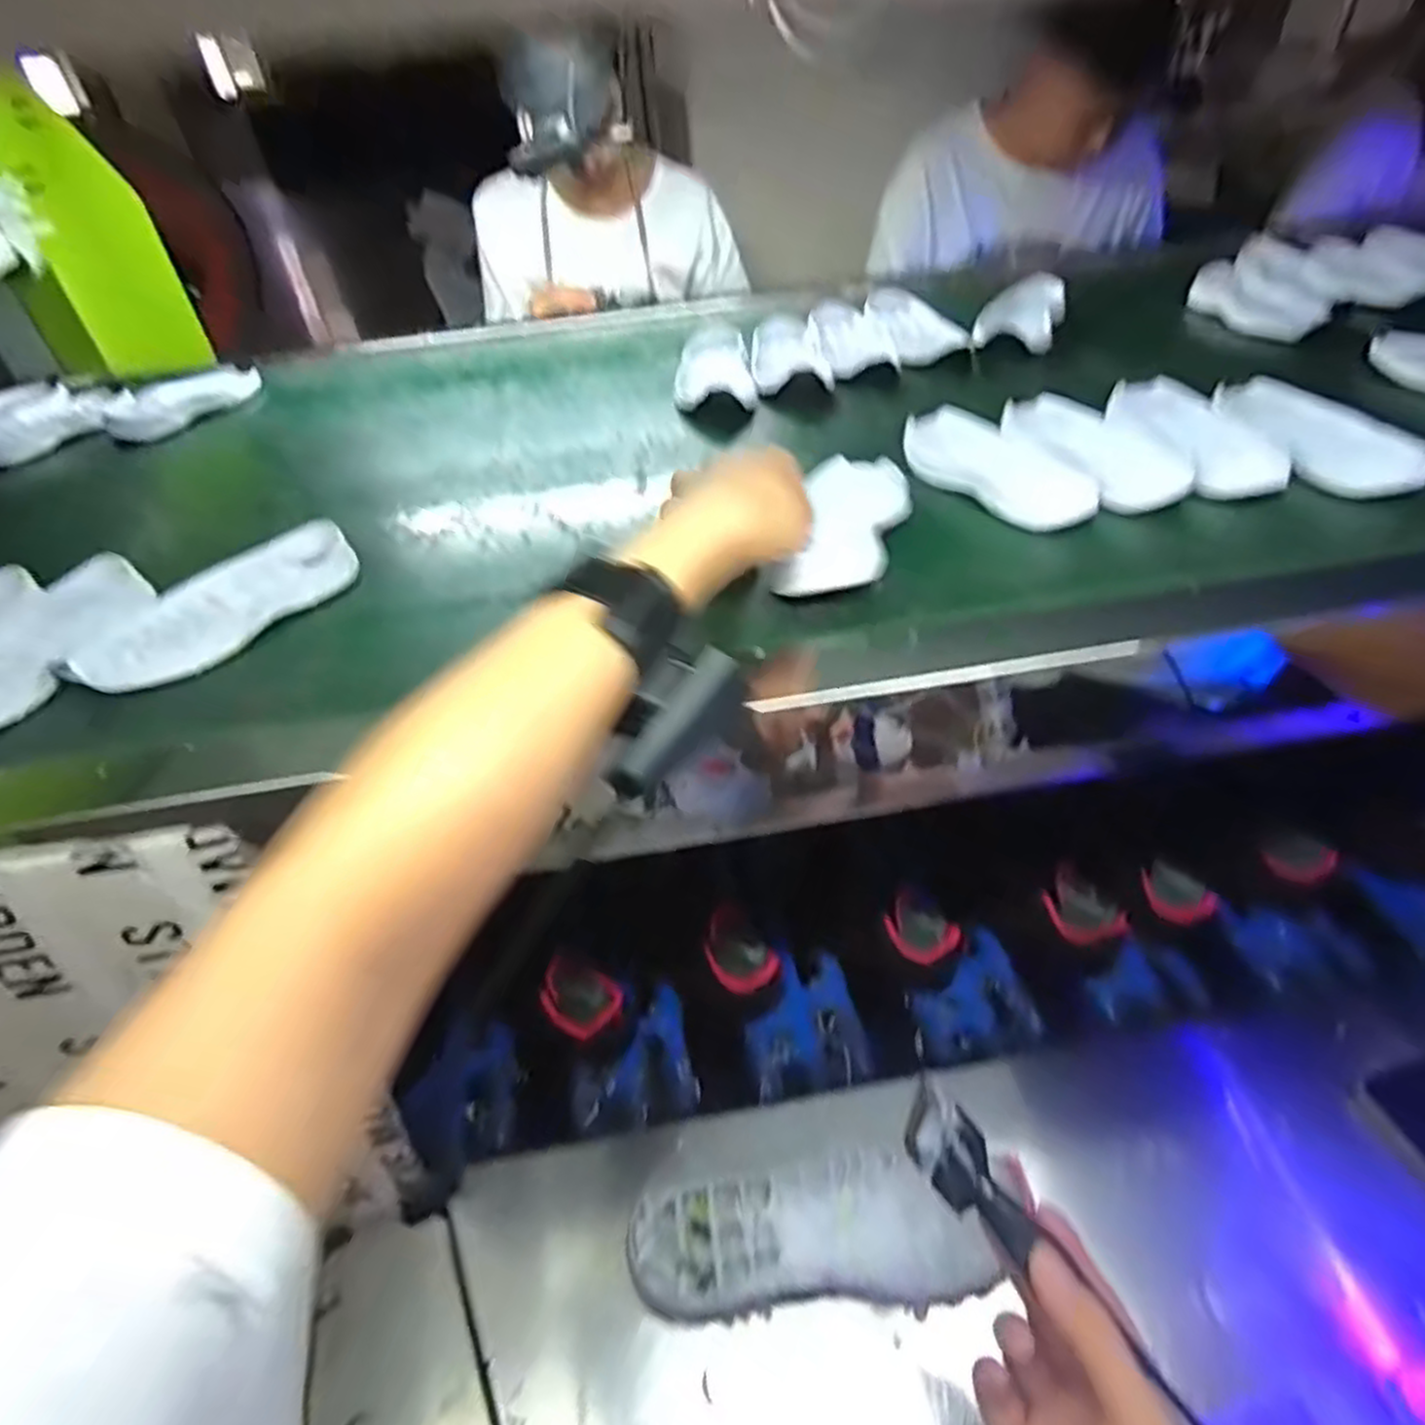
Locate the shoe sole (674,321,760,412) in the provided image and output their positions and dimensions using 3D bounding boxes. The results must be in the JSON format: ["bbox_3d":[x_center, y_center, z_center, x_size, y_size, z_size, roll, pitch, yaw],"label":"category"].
[{"bbox_3d":[0.001,-0.298,0.669,0.068,0.030,0.162,-5,43,2],"label":"shoe sole"}]

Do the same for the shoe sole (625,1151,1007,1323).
[{"bbox_3d":[0.057,0.314,0.464,0.206,0.037,0.076,-6,40,0],"label":"shoe sole"}]

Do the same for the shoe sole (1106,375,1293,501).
[{"bbox_3d":[0.329,-0.191,0.530,0.073,0.025,0.163,-7,40,-2],"label":"shoe sole"}]

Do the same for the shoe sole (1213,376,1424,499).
[{"bbox_3d":[0.394,-0.185,0.509,0.066,0.024,0.161,-7,40,-2],"label":"shoe sole"}]

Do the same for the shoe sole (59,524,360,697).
[{"bbox_3d":[-0.285,-0.060,0.448,0.067,0.030,0.151,25,51,29],"label":"shoe sole"}]

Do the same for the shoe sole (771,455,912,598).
[{"bbox_3d":[0.081,-0.117,0.454,0.059,0.018,0.159,10,42,17],"label":"shoe sole"}]

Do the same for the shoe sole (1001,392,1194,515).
[{"bbox_3d":[0.254,-0.177,0.522,0.065,0.024,0.157,-14,43,-7],"label":"shoe sole"}]

